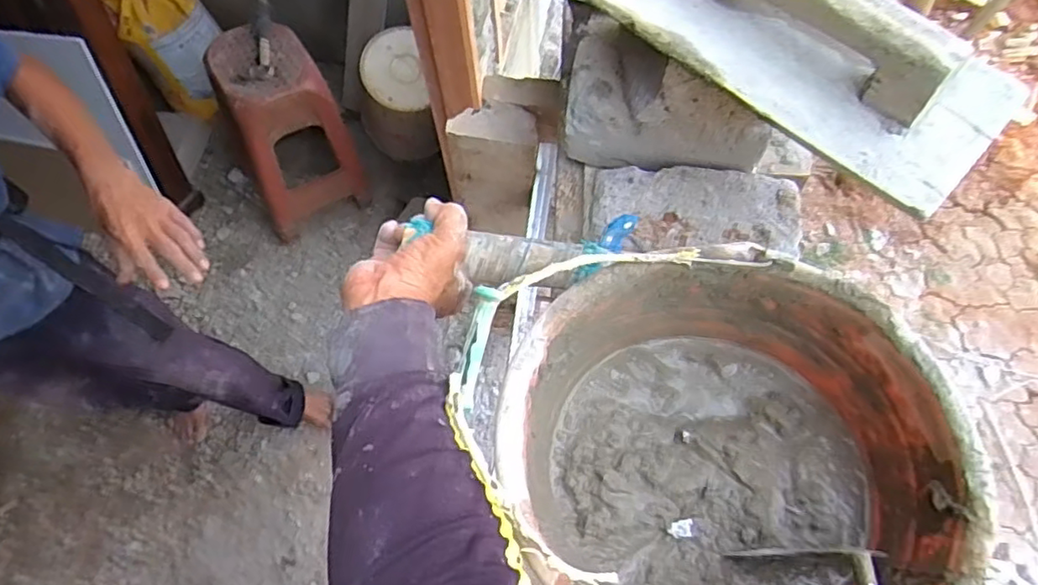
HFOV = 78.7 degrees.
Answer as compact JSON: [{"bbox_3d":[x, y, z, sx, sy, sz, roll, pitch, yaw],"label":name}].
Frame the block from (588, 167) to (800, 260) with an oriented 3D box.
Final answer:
[{"bbox_3d":[0.165,-0.069,0.633,0.202,0.064,0.098,7,65,6],"label":"block"}]

